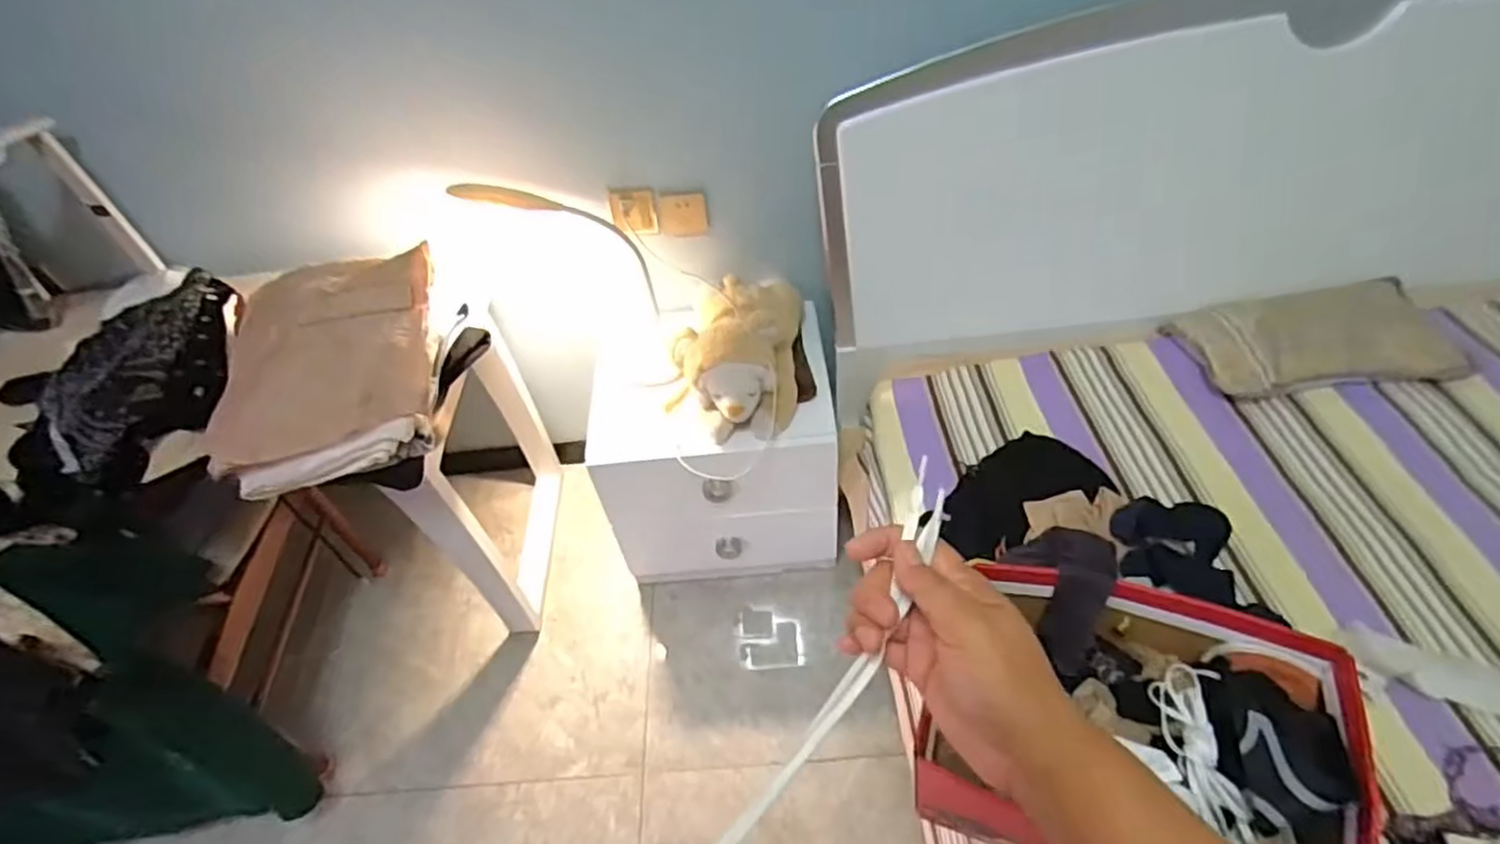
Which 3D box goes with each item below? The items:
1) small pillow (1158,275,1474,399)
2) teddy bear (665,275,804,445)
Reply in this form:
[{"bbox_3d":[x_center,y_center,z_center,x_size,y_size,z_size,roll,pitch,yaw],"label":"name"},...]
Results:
[{"bbox_3d":[1.025,-0.158,1.282,0.427,0.128,0.197,-5,48,1],"label":"small pillow"},{"bbox_3d":[-0.021,-0.147,1.320,0.219,0.212,0.342,1,48,7],"label":"teddy bear"}]

